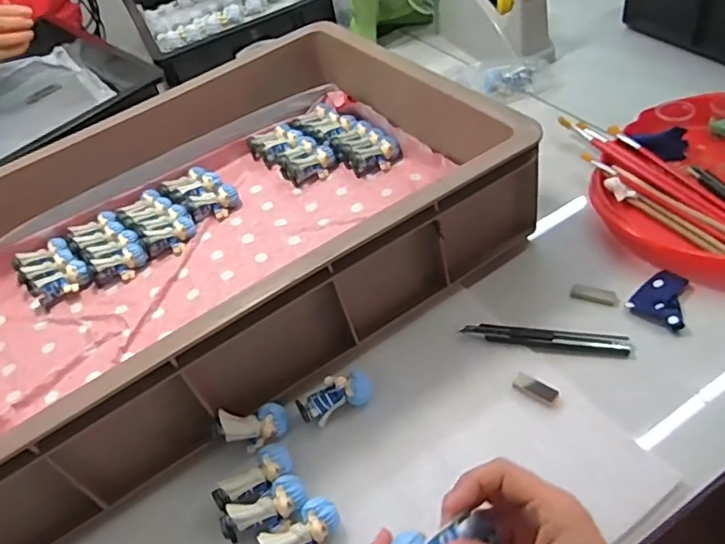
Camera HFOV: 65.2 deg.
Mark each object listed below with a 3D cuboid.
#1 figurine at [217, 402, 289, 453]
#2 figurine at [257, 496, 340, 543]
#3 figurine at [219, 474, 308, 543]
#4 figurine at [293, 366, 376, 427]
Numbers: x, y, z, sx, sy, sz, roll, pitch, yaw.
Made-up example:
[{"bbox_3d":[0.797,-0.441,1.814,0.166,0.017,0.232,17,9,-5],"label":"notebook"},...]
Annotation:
[{"bbox_3d":[-0.090,0.125,0.463,0.058,0.028,0.028,-7,50,-24],"label":"figurine"},{"bbox_3d":[-0.044,0.190,0.400,0.062,0.030,0.033,-32,49,-15],"label":"figurine"},{"bbox_3d":[-0.070,0.177,0.416,0.063,0.024,0.033,-29,48,-13],"label":"figurine"},{"bbox_3d":[-0.023,0.103,0.469,0.063,0.029,0.028,-25,52,1],"label":"figurine"}]

